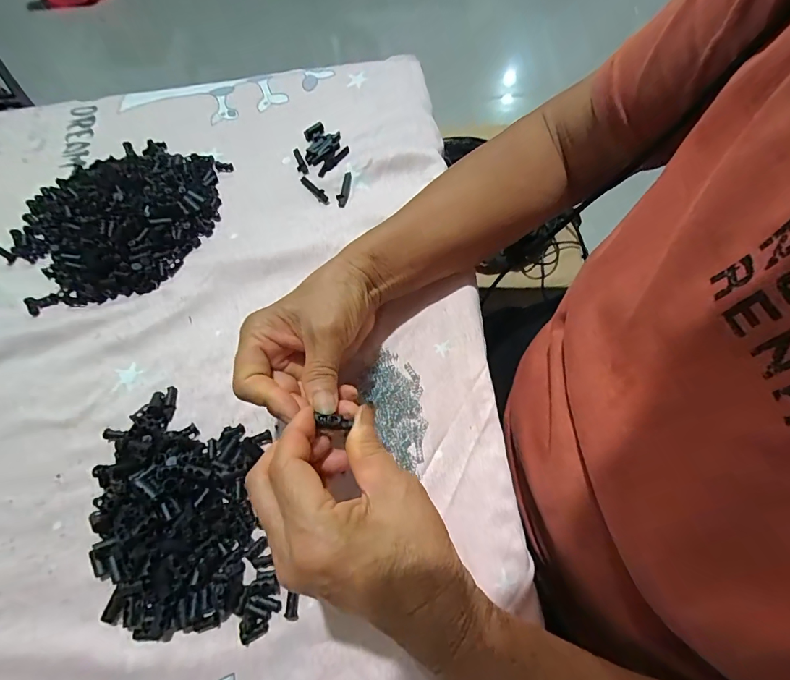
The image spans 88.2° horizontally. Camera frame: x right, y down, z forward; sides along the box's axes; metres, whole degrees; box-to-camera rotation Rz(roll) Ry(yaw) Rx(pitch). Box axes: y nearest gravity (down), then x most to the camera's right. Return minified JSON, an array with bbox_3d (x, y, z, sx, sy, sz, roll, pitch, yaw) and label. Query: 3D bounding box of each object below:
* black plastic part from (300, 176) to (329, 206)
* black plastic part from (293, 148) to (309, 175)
[{"bbox_3d":[-0.078,-0.147,0.398,0.009,0.006,0.040,-41,73,-13],"label":"black plastic part"},{"bbox_3d":[-0.097,-0.180,0.413,0.010,0.004,0.036,-22,69,-7],"label":"black plastic part"}]

